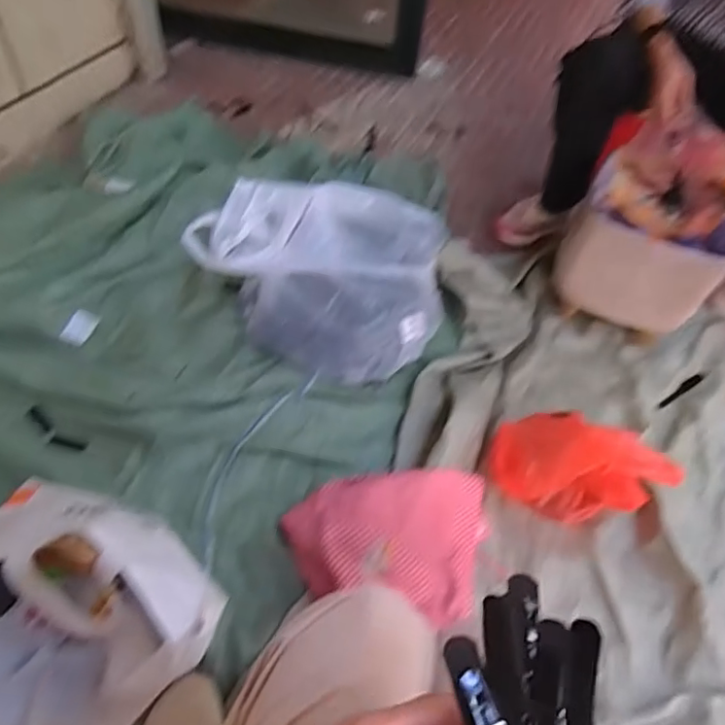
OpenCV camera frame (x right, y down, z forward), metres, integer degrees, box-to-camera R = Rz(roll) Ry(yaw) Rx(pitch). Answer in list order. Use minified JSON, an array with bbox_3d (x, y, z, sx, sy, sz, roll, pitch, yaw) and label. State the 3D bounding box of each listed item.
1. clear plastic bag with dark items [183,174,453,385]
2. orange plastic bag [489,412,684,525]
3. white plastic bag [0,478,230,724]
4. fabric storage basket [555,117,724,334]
[{"bbox_3d":[-0.079,-0.158,1.036,0.450,0.171,0.314,9,54,2],"label":"clear plastic bag with dark items"},{"bbox_3d":[0.311,0.164,0.862,0.237,0.153,0.117,26,56,14],"label":"orange plastic bag"},{"bbox_3d":[-0.321,0.290,0.648,0.277,0.254,0.281,10,54,3],"label":"white plastic bag"},{"bbox_3d":[0.552,-0.257,1.094,0.252,0.217,0.349,30,55,17],"label":"fabric storage basket"}]

